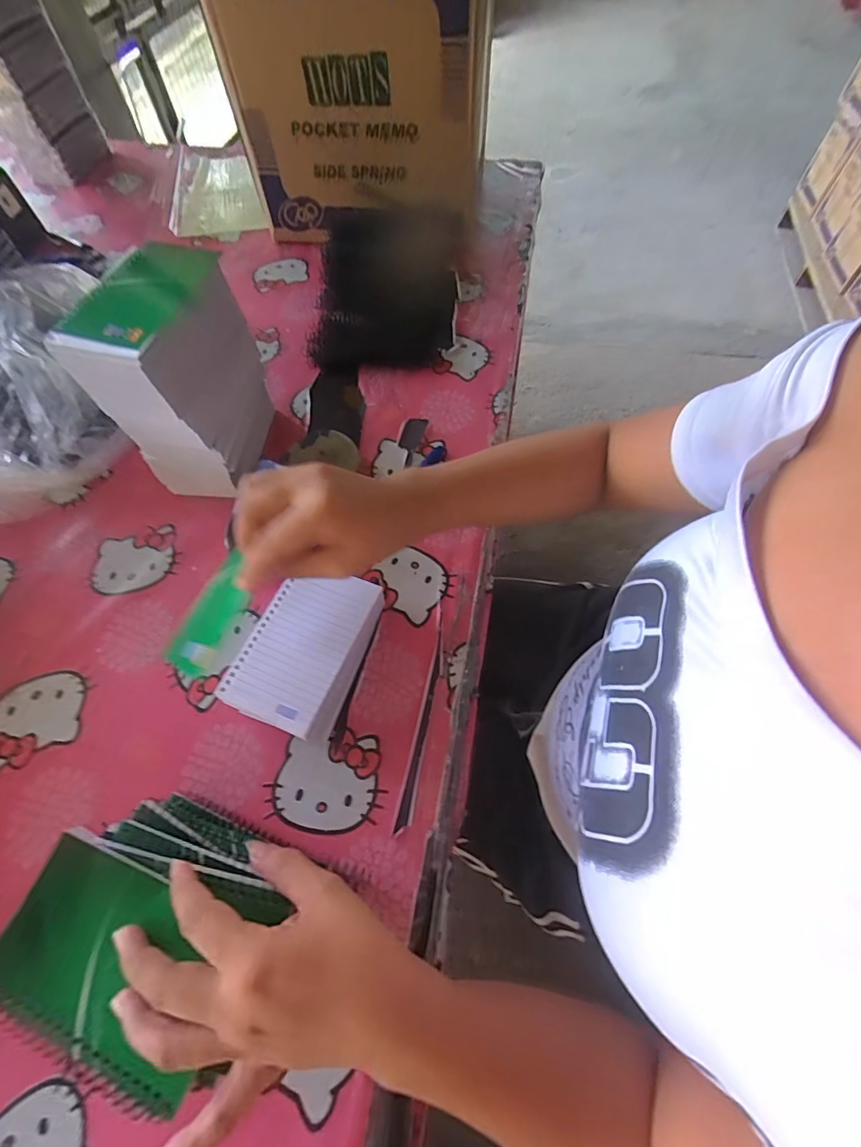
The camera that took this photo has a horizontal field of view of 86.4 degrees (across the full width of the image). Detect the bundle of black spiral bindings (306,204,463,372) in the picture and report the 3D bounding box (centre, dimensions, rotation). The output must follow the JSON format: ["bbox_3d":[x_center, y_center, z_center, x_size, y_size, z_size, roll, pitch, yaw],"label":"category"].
[{"bbox_3d":[-0.056,-0.385,0.601,0.176,0.059,0.267,2,63,2],"label":"bundle of black spiral bindings"}]

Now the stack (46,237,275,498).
[{"bbox_3d":[-0.231,-0.180,0.441,0.093,0.175,0.134,8,63,5],"label":"stack"}]

